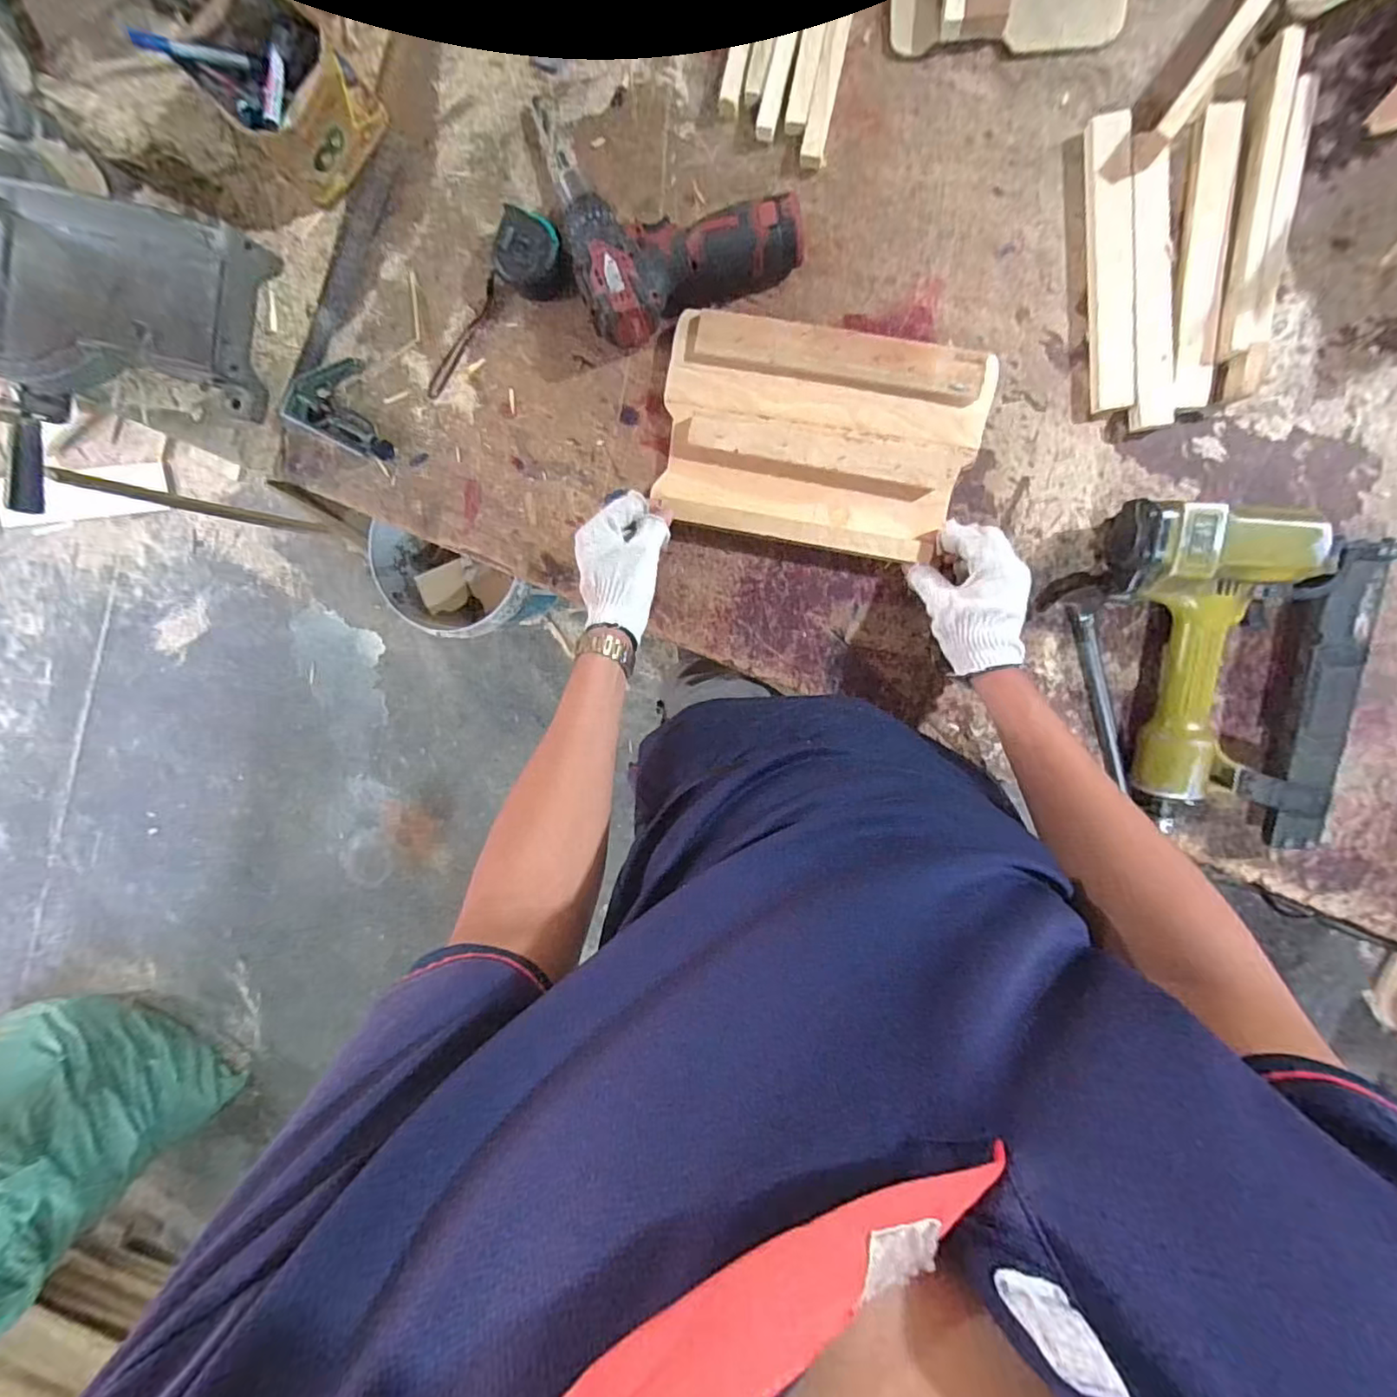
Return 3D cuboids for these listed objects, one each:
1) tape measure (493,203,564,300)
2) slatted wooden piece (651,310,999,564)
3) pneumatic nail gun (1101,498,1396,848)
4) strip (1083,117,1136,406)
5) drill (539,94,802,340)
[{"bbox_3d":[-0.156,-0.415,0.563,0.065,0.041,0.060,16,100,4],"label":"tape measure"},{"bbox_3d":[0.106,-0.235,0.551,0.277,0.031,0.180,12,97,5],"label":"slatted wooden piece"},{"bbox_3d":[0.468,-0.013,0.529,0.226,0.071,0.283,7,99,5],"label":"pneumatic nail gun"},{"bbox_3d":[0.355,-0.369,0.514,0.033,0.019,0.227,-5,98,7],"label":"strip"},{"bbox_3d":[-0.033,-0.454,0.530,0.194,0.055,0.225,-20,96,9],"label":"drill"}]

